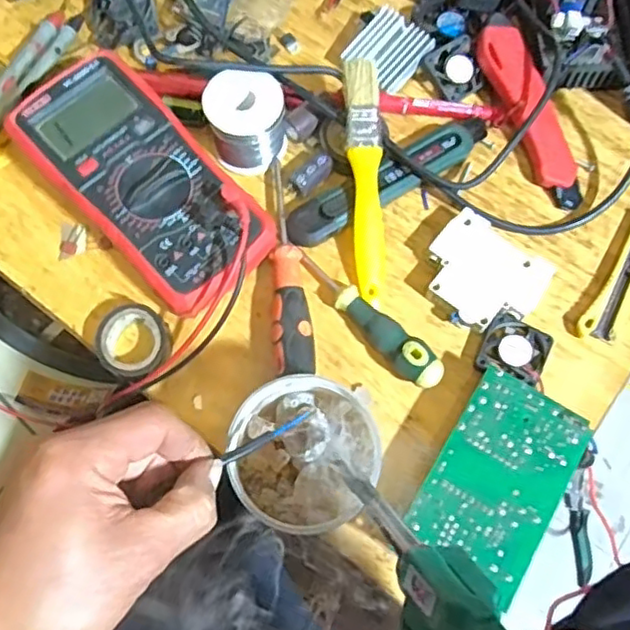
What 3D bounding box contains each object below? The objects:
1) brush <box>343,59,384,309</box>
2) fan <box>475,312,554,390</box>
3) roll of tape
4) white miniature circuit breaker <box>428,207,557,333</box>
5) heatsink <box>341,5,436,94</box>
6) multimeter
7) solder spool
[{"bbox_3d":[0.035,-0.090,0.434,0.023,0.008,0.161,-3,90,-1],"label":"brush"},{"bbox_3d":[0.130,0.023,0.416,0.040,0.011,0.040,23,72,8],"label":"fan"},{"bbox_3d":[-0.117,0.018,0.416,0.045,0.016,0.047,0,71,0],"label":"roll of tape"},{"bbox_3d":[0.112,-0.025,0.428,0.077,0.017,0.064,39,75,12],"label":"white miniature circuit breaker"},{"bbox_3d":[0.057,-0.201,0.489,0.049,0.016,0.054,37,84,3],"label":"heatsink"},{"bbox_3d":[-0.112,-0.084,0.428,0.090,0.055,0.189,-42,76,-13],"label":"multimeter"},{"bbox_3d":[-0.047,-0.135,0.445,0.052,0.049,0.049,0,71,0],"label":"solder spool"}]

